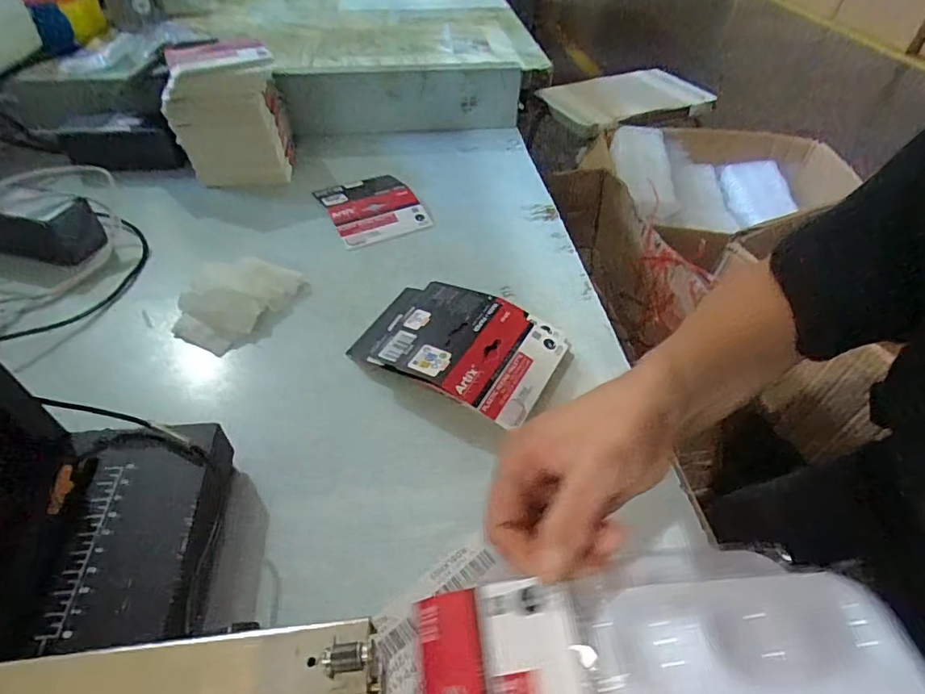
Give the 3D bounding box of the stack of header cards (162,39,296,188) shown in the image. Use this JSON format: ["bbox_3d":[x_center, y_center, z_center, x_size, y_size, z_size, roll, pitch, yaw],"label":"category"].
[{"bbox_3d":[-0.278,-0.283,0.610,0.120,0.132,0.107,-6,47,-8],"label":"stack of header cards"}]

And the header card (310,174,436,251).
[{"bbox_3d":[-0.107,-0.167,0.584,0.101,0.016,0.130,-20,51,-20],"label":"header card"}]

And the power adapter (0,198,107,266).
[{"bbox_3d":[-0.430,-0.119,0.504,0.120,0.044,0.052,8,47,5],"label":"power adapter"}]

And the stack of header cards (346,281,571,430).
[{"bbox_3d":[-0.007,-0.004,0.418,0.168,0.034,0.110,26,51,21],"label":"stack of header cards"}]

